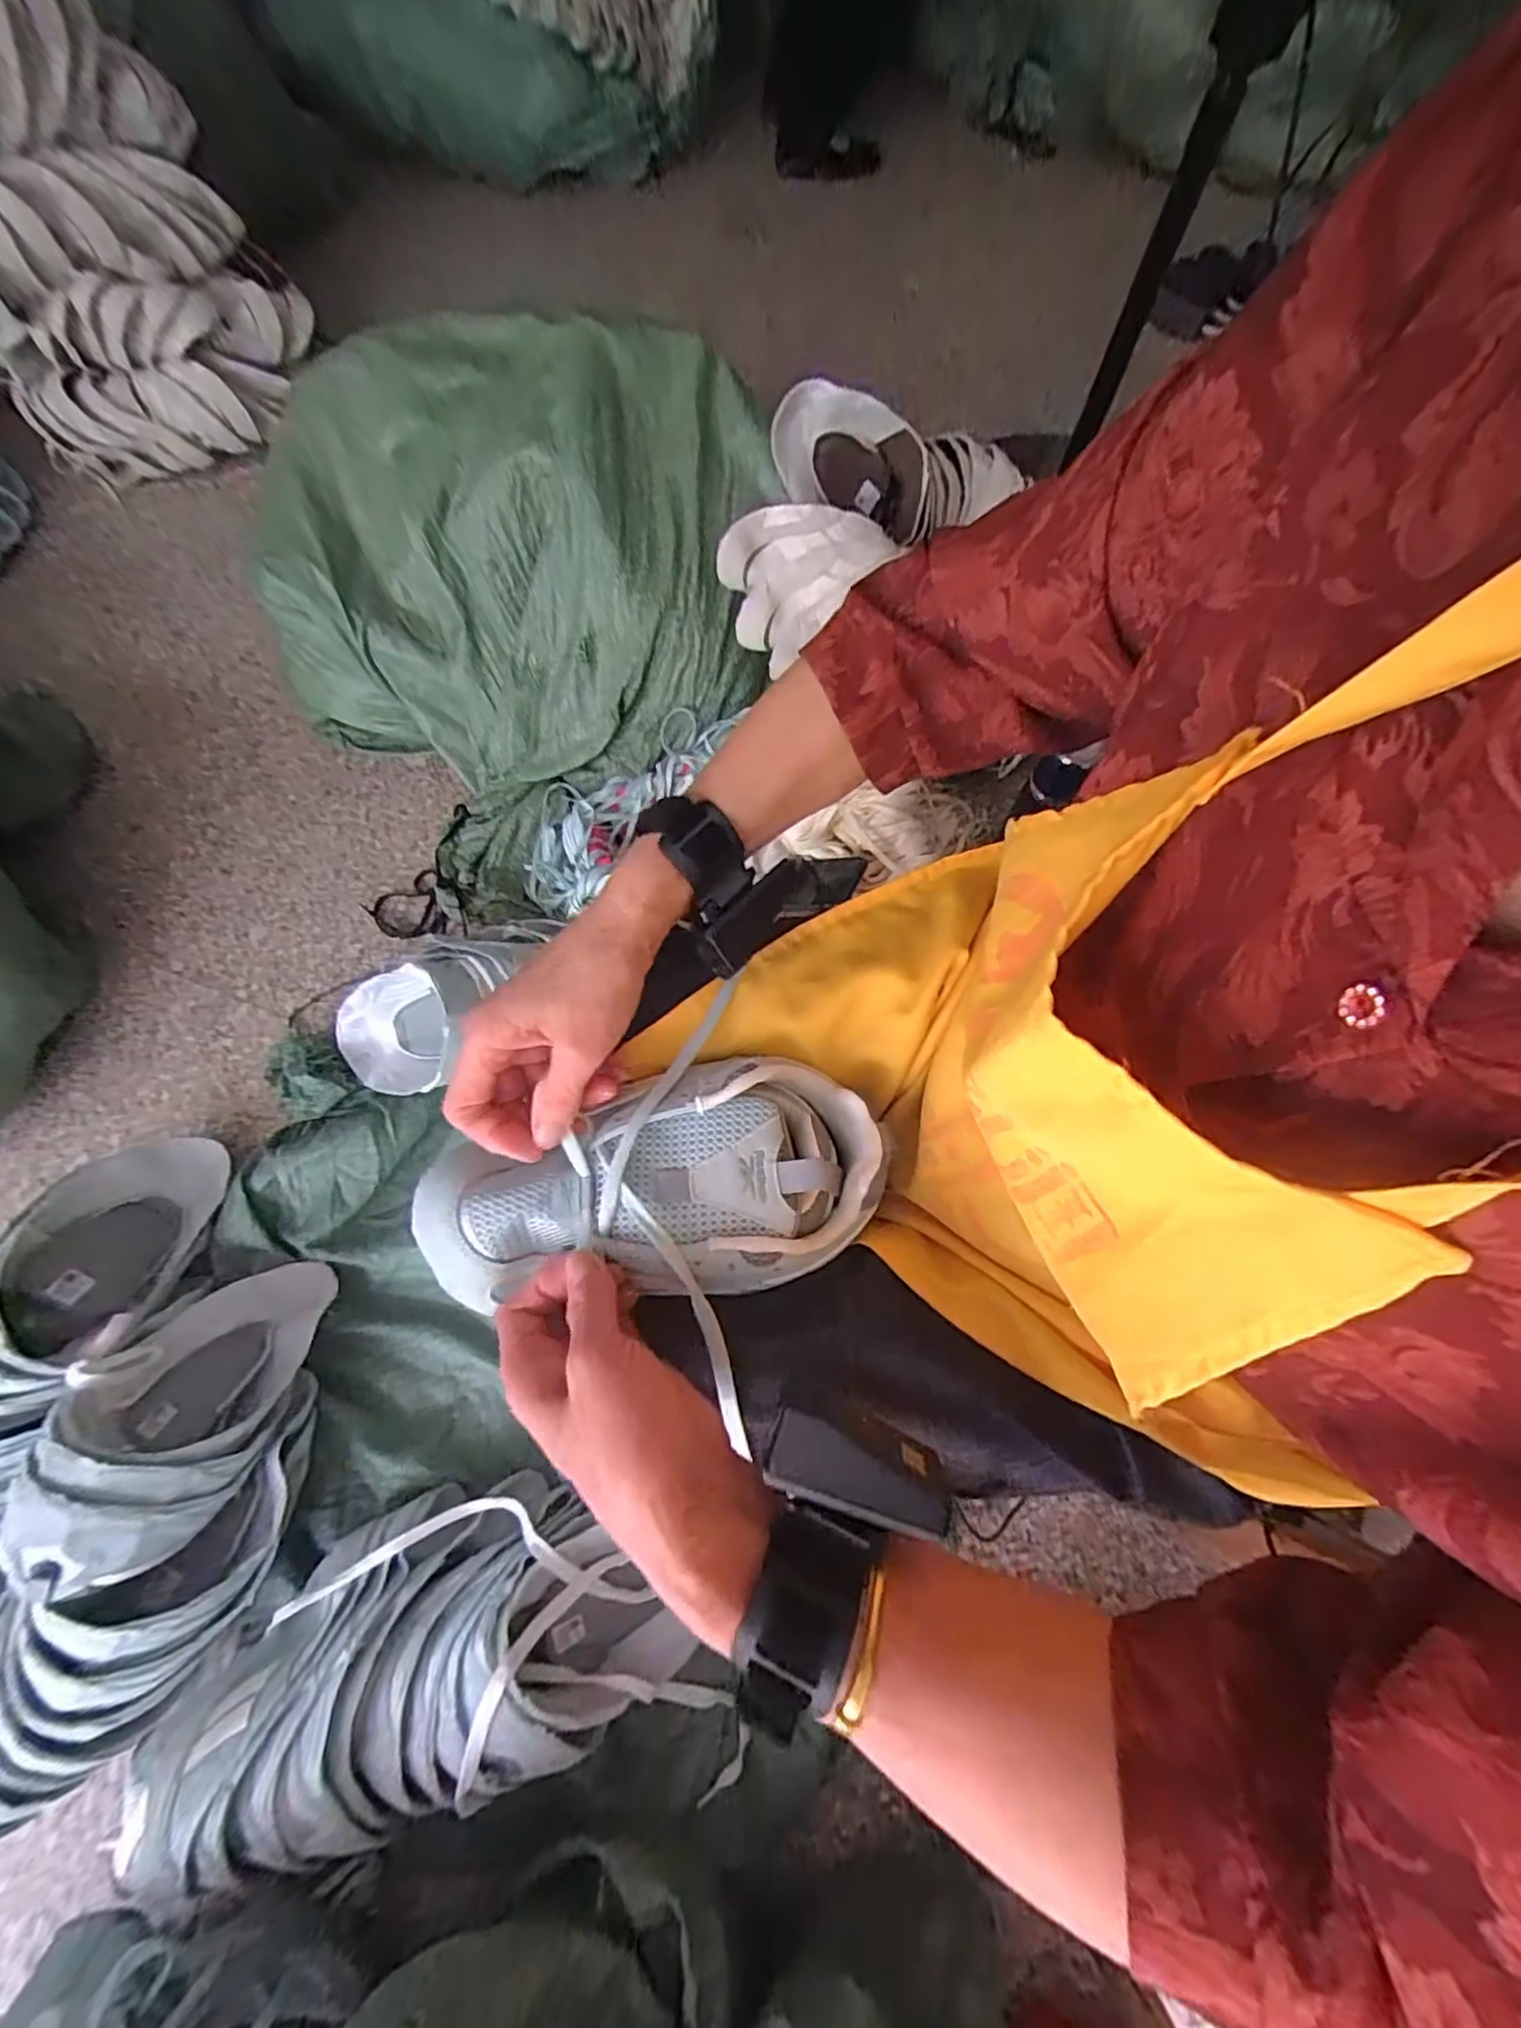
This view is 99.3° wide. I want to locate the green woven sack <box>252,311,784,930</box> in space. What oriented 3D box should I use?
[{"bbox_3d":[-0.314,-0.505,0.817,0.545,0.479,0.486,-33,75,-11],"label":"green woven sack"}]

